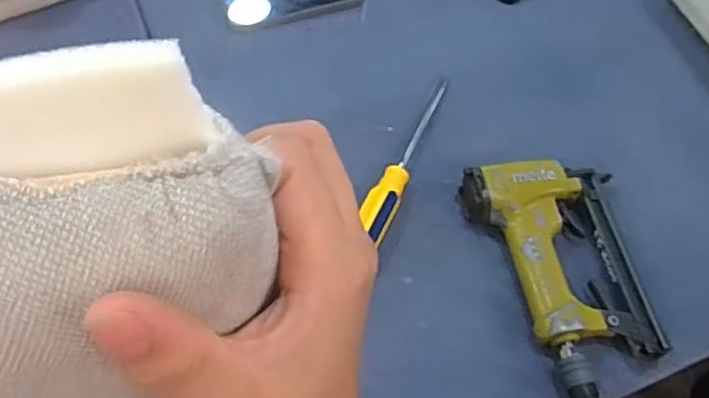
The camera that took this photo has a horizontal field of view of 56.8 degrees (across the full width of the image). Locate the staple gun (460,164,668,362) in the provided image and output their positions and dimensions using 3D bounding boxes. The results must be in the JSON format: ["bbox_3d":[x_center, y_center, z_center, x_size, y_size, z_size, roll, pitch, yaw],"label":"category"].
[{"bbox_3d":[0.182,0.048,0.573,0.135,0.038,0.187,-9,56,-4],"label":"staple gun"}]

